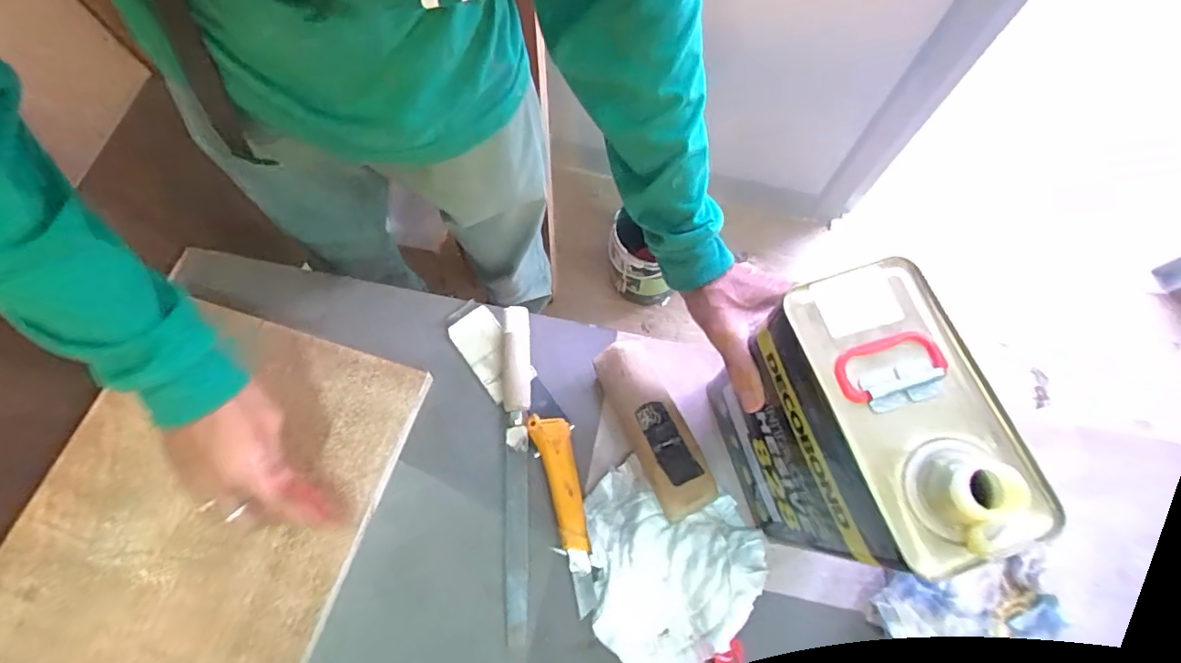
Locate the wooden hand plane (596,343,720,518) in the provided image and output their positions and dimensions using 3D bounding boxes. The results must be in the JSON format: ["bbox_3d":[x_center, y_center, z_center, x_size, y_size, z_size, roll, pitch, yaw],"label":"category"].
[{"bbox_3d":[0.059,0.091,0.495,0.055,0.057,0.172,-20,72,-9],"label":"wooden hand plane"}]

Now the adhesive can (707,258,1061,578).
[{"bbox_3d":[0.173,0.078,0.382,0.087,0.268,0.153,-16,71,-8],"label":"adhesive can"}]

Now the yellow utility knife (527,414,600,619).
[{"bbox_3d":[-0.022,0.169,0.487,0.036,0.021,0.180,-13,71,-7],"label":"yellow utility knife"}]

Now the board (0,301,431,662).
[{"bbox_3d":[-0.401,0.269,0.444,0.309,0.018,0.587,17,70,4],"label":"board"}]

